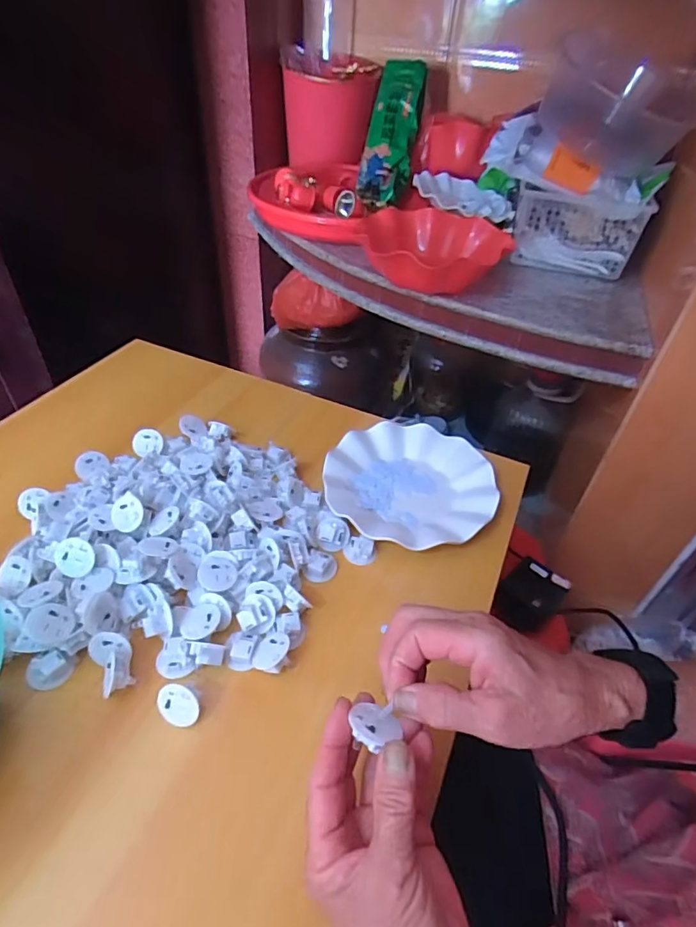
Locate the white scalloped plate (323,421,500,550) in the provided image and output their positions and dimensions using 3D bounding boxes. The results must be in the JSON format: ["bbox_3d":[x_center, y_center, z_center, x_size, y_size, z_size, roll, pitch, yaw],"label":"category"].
[{"bbox_3d":[0.067,0.022,0.557,0.179,0.022,0.174,3,43,-3],"label":"white scalloped plate"}]

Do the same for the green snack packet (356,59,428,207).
[{"bbox_3d":[0.084,-0.619,0.941,0.090,0.057,0.297,12,84,7],"label":"green snack packet"}]

